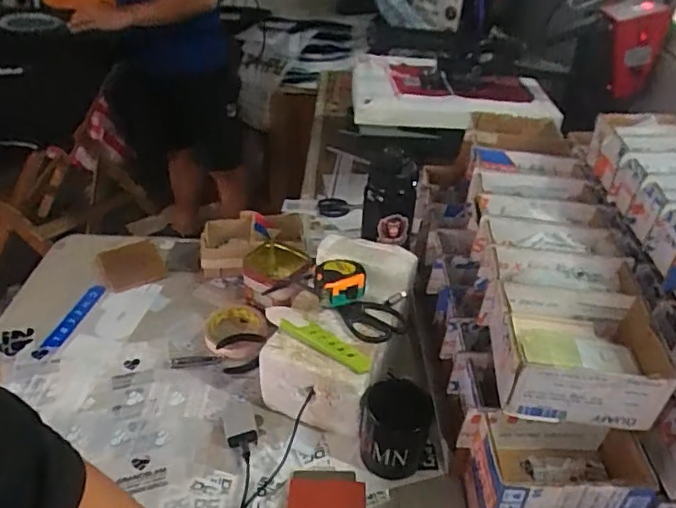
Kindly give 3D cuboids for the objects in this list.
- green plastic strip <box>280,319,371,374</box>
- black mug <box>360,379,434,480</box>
[{"bbox_3d":[-0.015,0.112,0.717,0.130,0.017,0.026,26,42,26],"label":"green plastic strip"},{"bbox_3d":[0.068,0.213,0.692,0.077,0.095,0.078,-5,38,-12],"label":"black mug"}]

